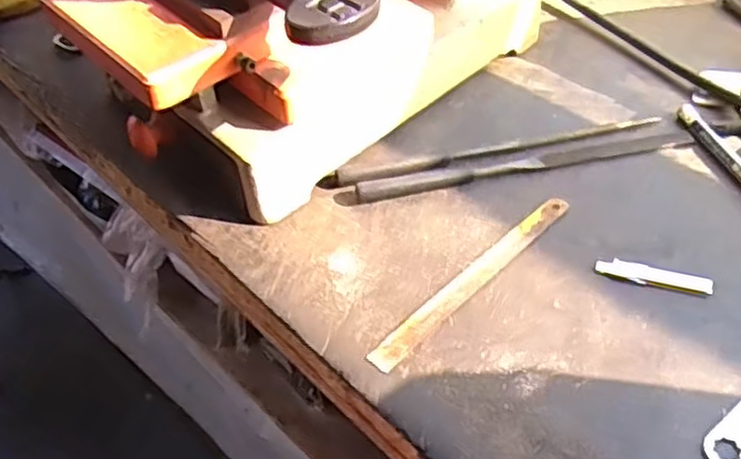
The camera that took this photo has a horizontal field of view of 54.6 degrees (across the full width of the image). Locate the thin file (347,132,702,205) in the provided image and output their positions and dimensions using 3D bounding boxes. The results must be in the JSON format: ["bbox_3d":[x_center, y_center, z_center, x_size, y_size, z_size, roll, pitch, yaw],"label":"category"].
[{"bbox_3d":[0.079,-0.035,0.364,0.175,0.009,0.011,-12,51,-5],"label":"thin file"}]

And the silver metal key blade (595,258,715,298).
[{"bbox_3d":[0.126,0.020,0.319,0.048,0.004,0.011,13,53,15],"label":"silver metal key blade"}]

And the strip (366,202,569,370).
[{"bbox_3d":[0.047,0.021,0.324,0.125,0.004,0.012,-39,58,-24],"label":"strip"}]

